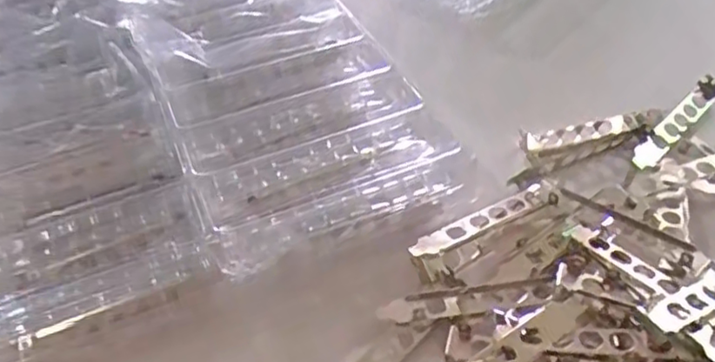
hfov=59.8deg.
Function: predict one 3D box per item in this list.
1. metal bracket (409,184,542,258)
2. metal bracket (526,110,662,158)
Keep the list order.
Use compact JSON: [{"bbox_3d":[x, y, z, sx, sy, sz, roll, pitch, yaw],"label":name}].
[{"bbox_3d":[0.082,0.028,0.418,0.111,0.016,0.019,-26,47,-20],"label":"metal bracket"},{"bbox_3d":[0.186,-0.039,0.487,0.109,0.013,0.020,-13,44,-7],"label":"metal bracket"}]

